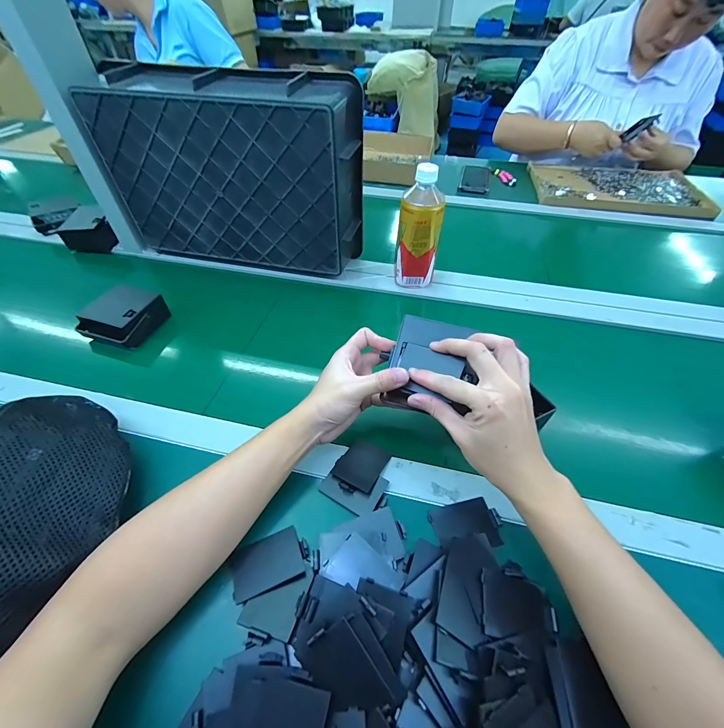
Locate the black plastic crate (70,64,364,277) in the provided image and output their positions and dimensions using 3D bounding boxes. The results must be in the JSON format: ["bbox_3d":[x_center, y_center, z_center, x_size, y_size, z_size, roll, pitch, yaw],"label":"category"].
[{"bbox_3d":[-0.211,-0.297,0.550,0.412,0.252,0.097,10,49,8],"label":"black plastic crate"}]

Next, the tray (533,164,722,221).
[{"bbox_3d":[0.647,-0.457,0.879,0.389,0.032,0.289,9,49,7],"label":"tray"}]

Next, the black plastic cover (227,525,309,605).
[{"bbox_3d":[-0.083,0.179,0.306,0.067,0.005,0.045,-17,51,-15],"label":"black plastic cover"}]

